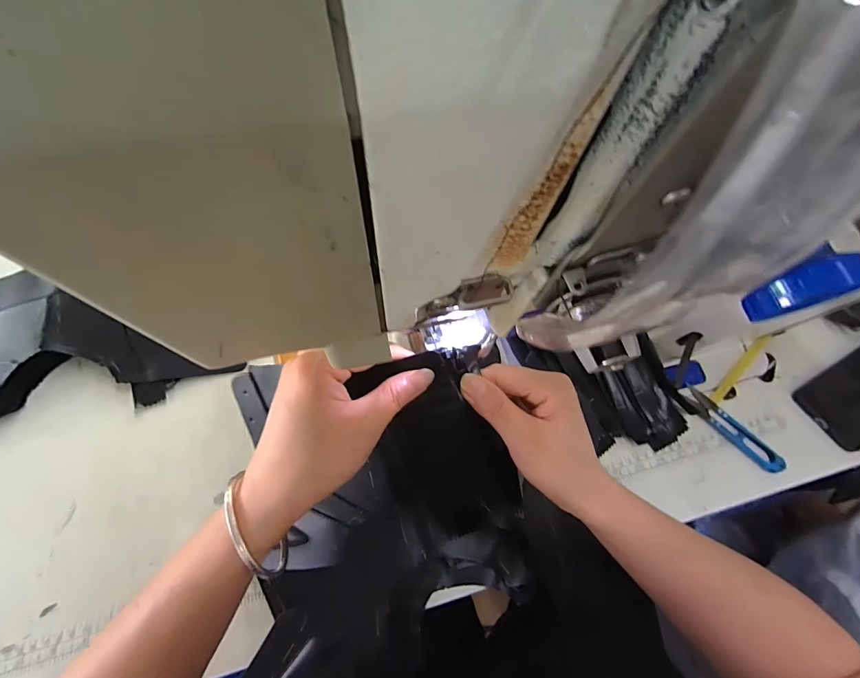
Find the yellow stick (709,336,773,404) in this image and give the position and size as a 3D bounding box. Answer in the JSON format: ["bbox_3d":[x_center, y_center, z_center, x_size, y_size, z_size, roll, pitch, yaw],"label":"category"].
[{"bbox_3d":[0.362,0.033,0.471,0.117,0.009,0.014,-38,70,-19],"label":"yellow stick"}]

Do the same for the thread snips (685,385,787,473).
[{"bbox_3d":[0.324,0.096,0.435,0.028,0.012,0.107,-39,70,-19],"label":"thread snips"}]

